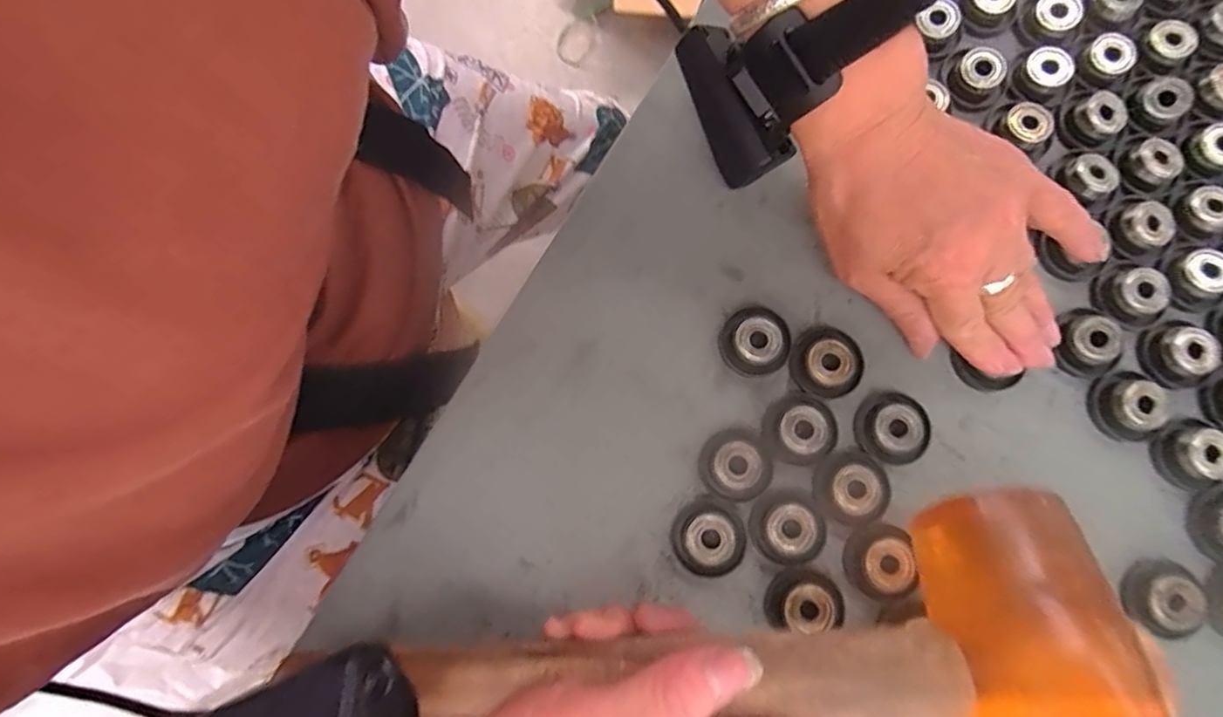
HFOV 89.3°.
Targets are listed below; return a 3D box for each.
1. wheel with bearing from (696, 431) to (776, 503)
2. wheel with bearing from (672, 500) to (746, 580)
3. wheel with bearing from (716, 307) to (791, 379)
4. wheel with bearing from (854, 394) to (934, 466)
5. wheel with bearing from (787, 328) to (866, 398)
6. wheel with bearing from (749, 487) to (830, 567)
[{"bbox_3d":[0.056,0.048,0.276,0.032,0.009,0.029,33,80,8],"label":"wheel with bearing"},{"bbox_3d":[0.043,0.079,0.270,0.031,0.008,0.031,0,78,1],"label":"wheel with bearing"},{"bbox_3d":[0.068,-0.008,0.288,0.031,0.009,0.032,0,78,1],"label":"wheel with bearing"},{"bbox_3d":[0.128,0.031,0.281,0.031,0.007,0.031,0,78,1],"label":"wheel with bearing"},{"bbox_3d":[0.100,0.002,0.285,0.034,0.010,0.031,0,78,1],"label":"wheel with bearing"},{"bbox_3d":[0.078,0.075,0.269,0.029,0.008,0.033,-44,81,-8],"label":"wheel with bearing"}]

